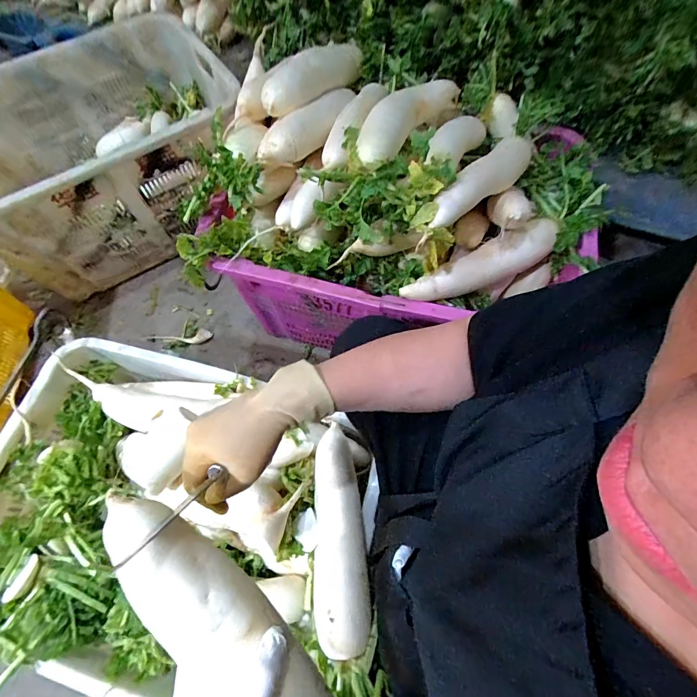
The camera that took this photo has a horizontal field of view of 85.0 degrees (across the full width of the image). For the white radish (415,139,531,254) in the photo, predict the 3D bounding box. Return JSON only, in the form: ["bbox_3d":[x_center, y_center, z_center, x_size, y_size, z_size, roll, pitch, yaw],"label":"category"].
[{"bbox_3d":[0.218,-0.268,0.605,0.054,0.064,0.363,36,55,15],"label":"white radish"}]

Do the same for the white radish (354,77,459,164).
[{"bbox_3d":[0.097,-0.380,0.631,0.067,0.068,0.320,27,53,12],"label":"white radish"}]

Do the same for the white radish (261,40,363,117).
[{"bbox_3d":[-0.054,-0.495,0.678,0.069,0.074,0.269,30,57,13],"label":"white radish"}]

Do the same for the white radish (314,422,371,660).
[{"bbox_3d":[-0.012,0.234,0.508,0.065,0.052,0.271,-5,50,-1],"label":"white radish"}]

